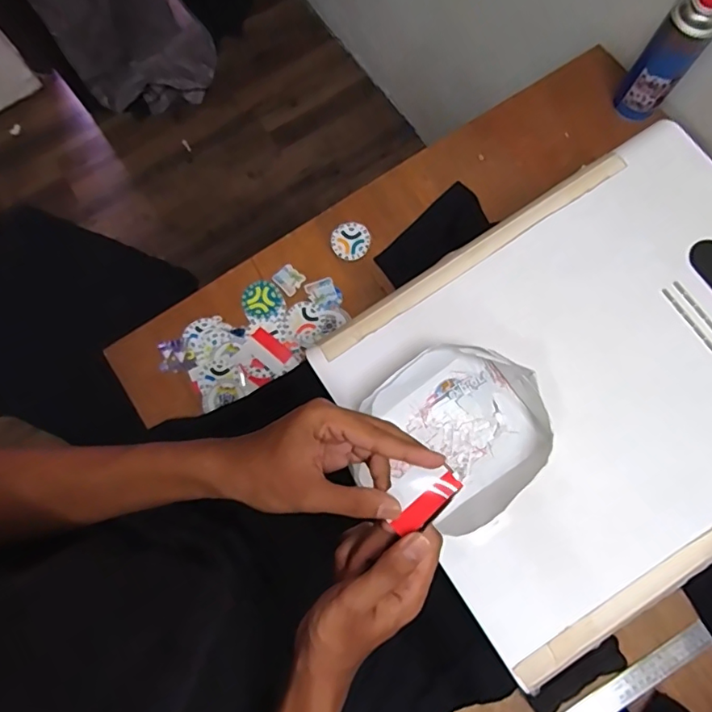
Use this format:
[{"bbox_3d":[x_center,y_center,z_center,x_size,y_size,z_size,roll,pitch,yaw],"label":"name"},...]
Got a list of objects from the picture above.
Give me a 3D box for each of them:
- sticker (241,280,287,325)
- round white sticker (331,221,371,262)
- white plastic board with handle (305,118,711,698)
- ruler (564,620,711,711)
[{"bbox_3d":[-0.133,-0.076,0.743,0.058,0.005,0.062,0,78,1],"label":"sticker"},{"bbox_3d":[-0.007,-0.167,0.759,0.054,0.007,0.055,0,78,1],"label":"round white sticker"},{"bbox_3d":[0.265,0.019,0.545,0.499,0.026,0.394,-33,80,-5],"label":"white plastic board with handle"},{"bbox_3d":[0.292,0.420,0.623,0.315,0.008,0.032,-31,65,-5],"label":"ruler"}]

